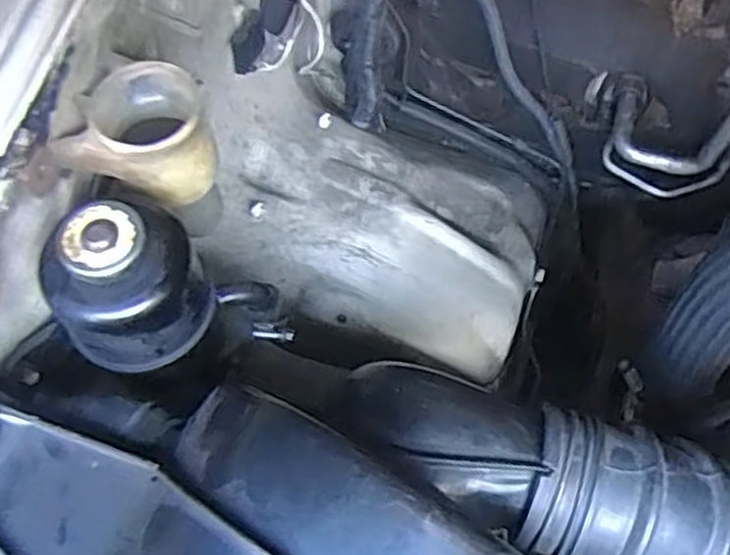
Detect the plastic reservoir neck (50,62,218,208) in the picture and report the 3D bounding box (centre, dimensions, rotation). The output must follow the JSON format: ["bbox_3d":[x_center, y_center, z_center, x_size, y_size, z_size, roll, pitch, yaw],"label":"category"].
[{"bbox_3d":[-0.115,-0.076,0.398,0.072,0.052,0.062,10,64,3],"label":"plastic reservoir neck"}]

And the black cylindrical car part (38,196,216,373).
[{"bbox_3d":[-0.118,0.004,0.369,0.070,0.069,0.063,-39,71,-18],"label":"black cylindrical car part"}]

